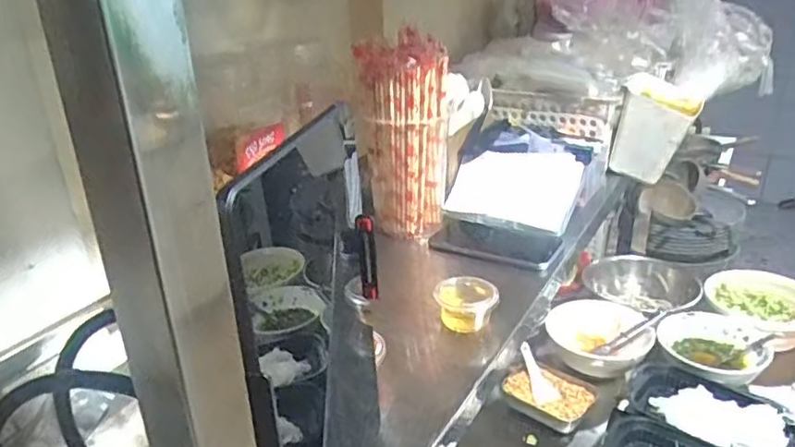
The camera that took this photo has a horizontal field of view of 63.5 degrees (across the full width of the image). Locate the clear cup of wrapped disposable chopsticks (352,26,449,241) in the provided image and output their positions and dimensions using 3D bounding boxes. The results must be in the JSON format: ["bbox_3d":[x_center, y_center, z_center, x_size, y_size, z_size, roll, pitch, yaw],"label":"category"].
[{"bbox_3d":[0.010,-0.104,0.782,0.096,0.226,0.096,0,25,7],"label":"clear cup of wrapped disposable chopsticks"}]

